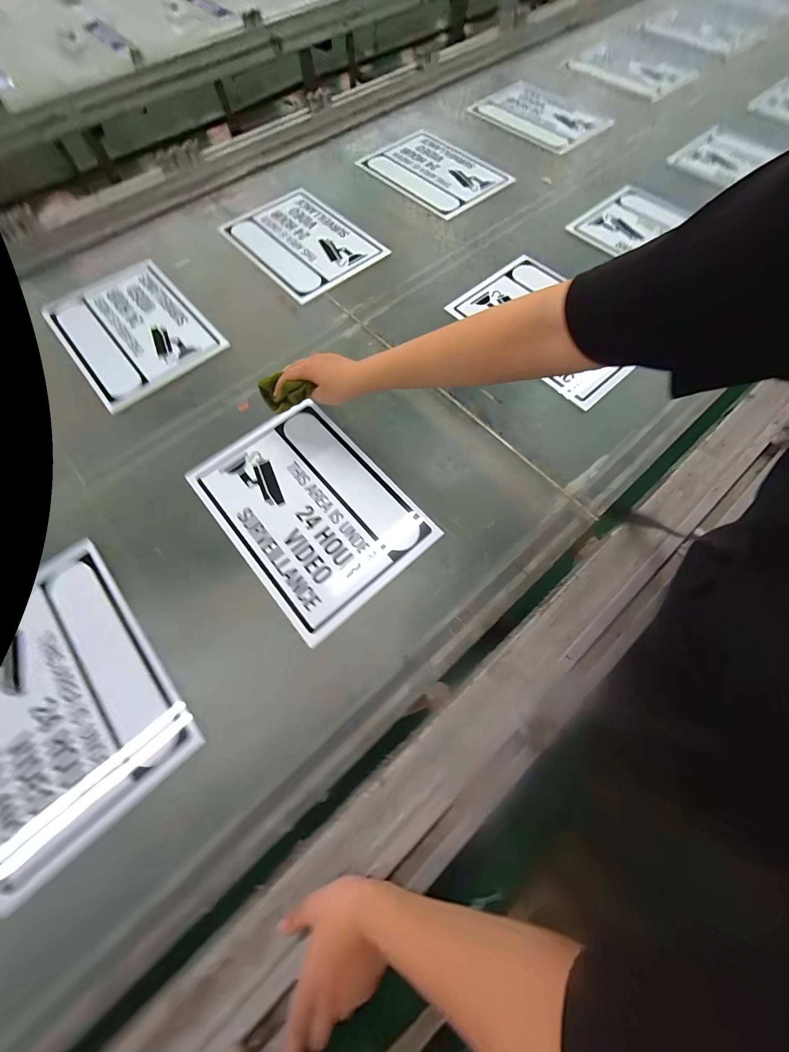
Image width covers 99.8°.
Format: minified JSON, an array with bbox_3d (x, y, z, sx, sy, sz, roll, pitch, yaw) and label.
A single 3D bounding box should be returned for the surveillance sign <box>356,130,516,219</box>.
[{"bbox_3d":[0.097,-0.937,0.876,0.359,0.009,0.238,43,79,13],"label":"surveillance sign"}]

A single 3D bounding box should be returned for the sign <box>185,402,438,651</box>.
[{"bbox_3d":[-0.135,-0.034,0.524,0.252,0.005,0.349,-39,74,-13],"label":"sign"}]

